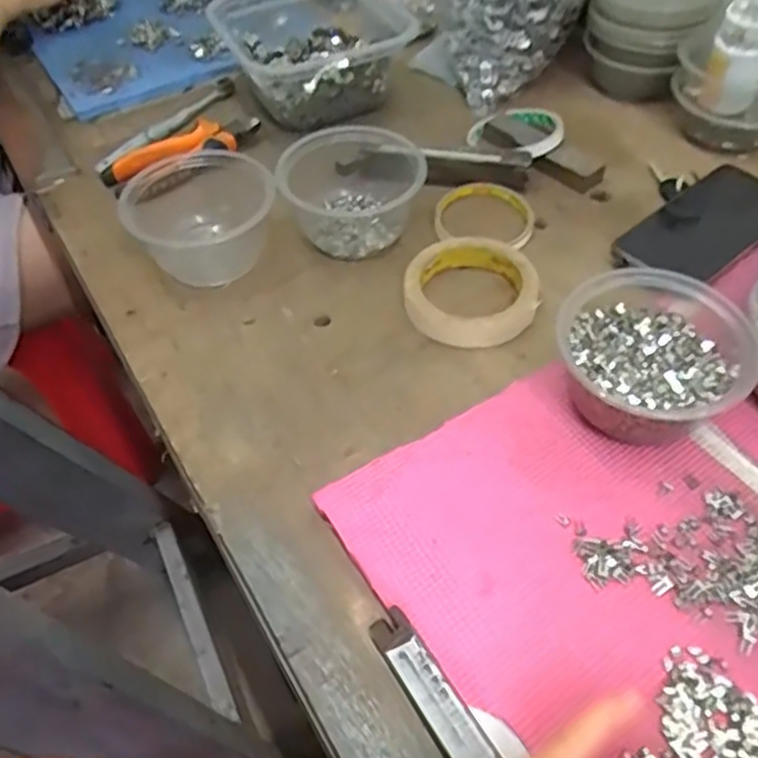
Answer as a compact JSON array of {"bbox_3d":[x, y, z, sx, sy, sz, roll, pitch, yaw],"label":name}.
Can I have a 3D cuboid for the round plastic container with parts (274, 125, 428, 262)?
[{"bbox_3d":[-0.022,-0.159,0.587,0.112,0.054,0.117,-2,52,3],"label":"round plastic container with parts"}]

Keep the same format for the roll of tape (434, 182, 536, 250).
[{"bbox_3d":[0.093,-0.143,0.613,0.083,0.014,0.083,-2,52,3],"label":"roll of tape"}]

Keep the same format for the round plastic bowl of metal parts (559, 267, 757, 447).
[{"bbox_3d":[0.169,-0.010,0.448,0.107,0.061,0.103,-2,52,3],"label":"round plastic bowl of metal parts"}]

